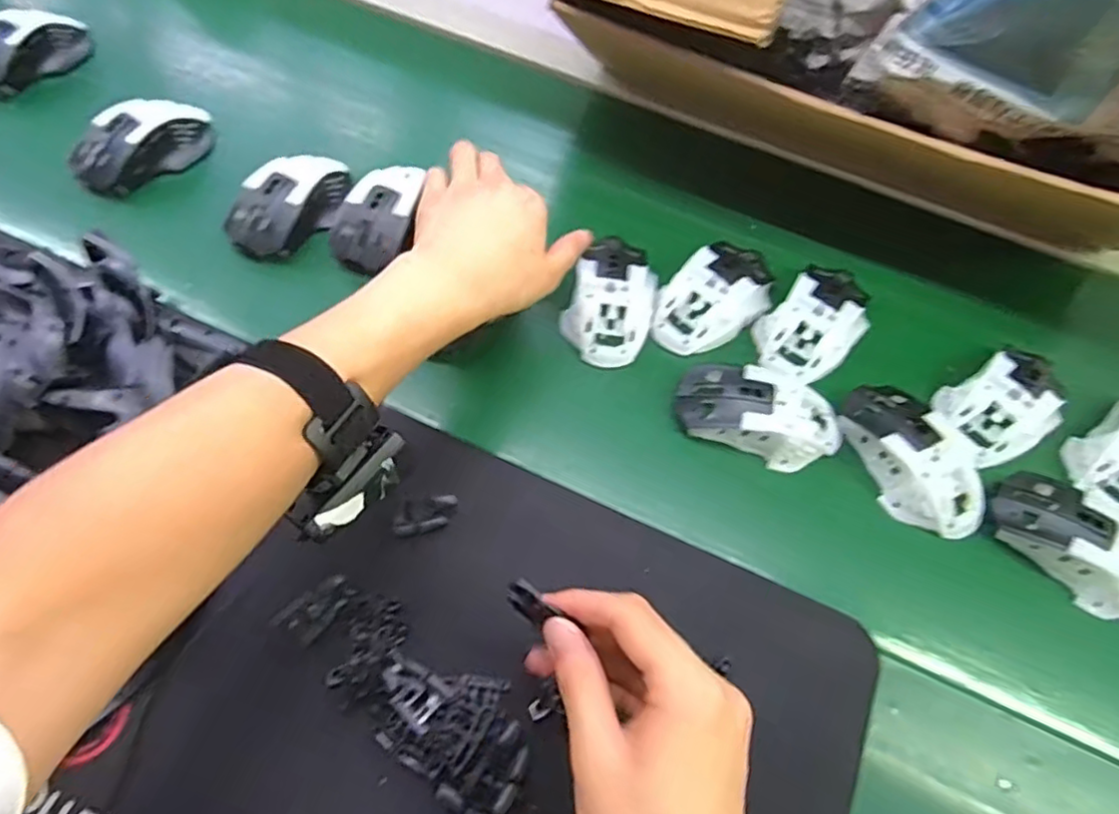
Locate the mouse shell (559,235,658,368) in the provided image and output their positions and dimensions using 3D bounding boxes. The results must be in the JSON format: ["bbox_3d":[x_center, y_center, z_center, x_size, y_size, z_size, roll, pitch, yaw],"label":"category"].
[{"bbox_3d":[0.040,-0.086,0.485,0.067,0.033,0.110,15,62,4],"label":"mouse shell"}]

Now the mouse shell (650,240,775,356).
[{"bbox_3d":[0.120,-0.084,0.490,0.063,0.033,0.104,39,67,16],"label":"mouse shell"}]

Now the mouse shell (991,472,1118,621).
[{"bbox_3d":[0.342,0.088,0.409,0.053,0.033,0.109,-39,70,-21],"label":"mouse shell"}]

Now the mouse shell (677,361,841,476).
[{"bbox_3d":[0.142,0.004,0.443,0.117,0.035,0.063,9,62,2],"label":"mouse shell"}]

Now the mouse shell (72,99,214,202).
[{"bbox_3d":[-0.355,-0.225,0.538,0.061,0.041,0.118,42,68,17],"label":"mouse shell"}]

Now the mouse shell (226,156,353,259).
[{"bbox_3d":[-0.214,-0.165,0.512,0.068,0.035,0.103,25,64,10],"label":"mouse shell"}]

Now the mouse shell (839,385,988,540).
[{"bbox_3d":[0.243,0.035,0.436,0.064,0.035,0.111,-36,69,-20],"label":"mouse shell"}]

